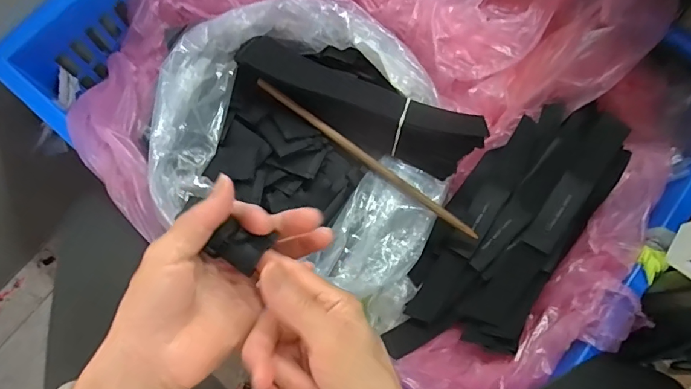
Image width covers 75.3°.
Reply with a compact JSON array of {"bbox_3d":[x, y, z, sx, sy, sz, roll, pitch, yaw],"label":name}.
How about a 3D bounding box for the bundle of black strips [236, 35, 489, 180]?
[{"bbox_3d":[0.016,-0.120,0.590,0.324,0.085,0.070,26,76,6],"label":"bundle of black strips"}]

